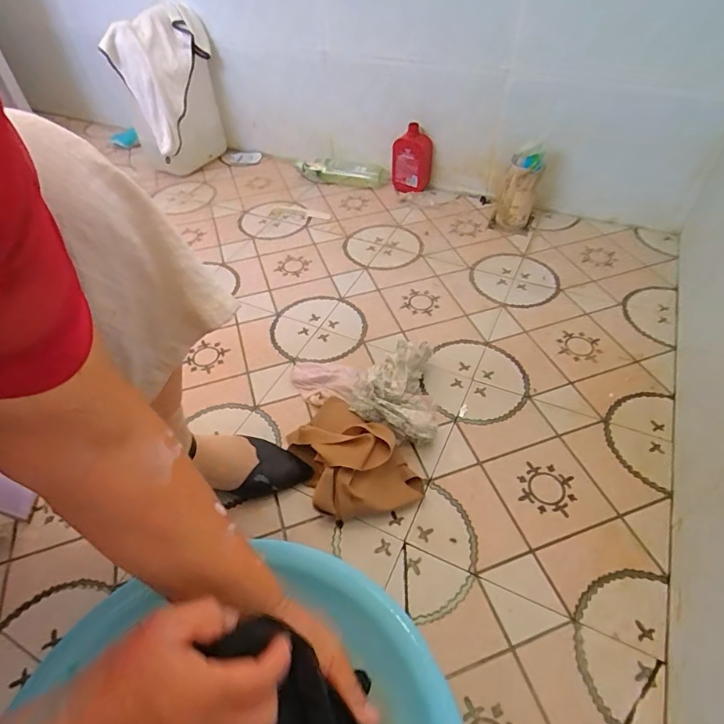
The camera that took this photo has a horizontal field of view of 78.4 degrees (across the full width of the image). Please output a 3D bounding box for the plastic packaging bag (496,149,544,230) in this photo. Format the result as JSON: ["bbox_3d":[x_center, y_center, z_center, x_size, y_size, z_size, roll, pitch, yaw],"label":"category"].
[{"bbox_3d":[0.354,-0.390,1.003,0.074,0.163,0.071,12,49,13],"label":"plastic packaging bag"}]

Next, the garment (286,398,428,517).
[{"bbox_3d":[-0.020,0.120,0.620,0.139,0.079,0.191,-21,50,-15],"label":"garment"}]

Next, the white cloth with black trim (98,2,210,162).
[{"bbox_3d":[-0.499,-0.734,1.154,0.120,0.266,0.249,24,53,22],"label":"white cloth with black trim"}]

